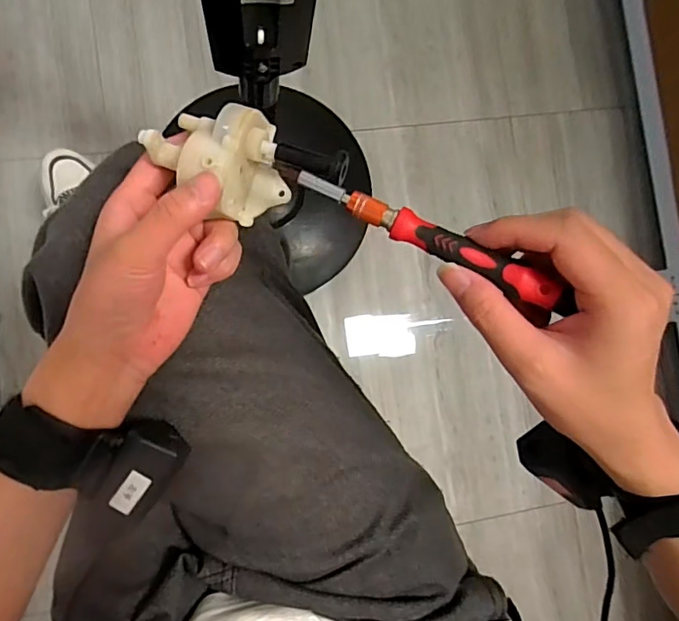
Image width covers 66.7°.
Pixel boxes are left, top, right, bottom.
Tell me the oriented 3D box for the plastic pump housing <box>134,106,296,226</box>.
[{"bbox_3d":[-0.065,-0.076,0.279,0.067,0.041,0.049,-13,87,-8],"label":"plastic pump housing"}]

